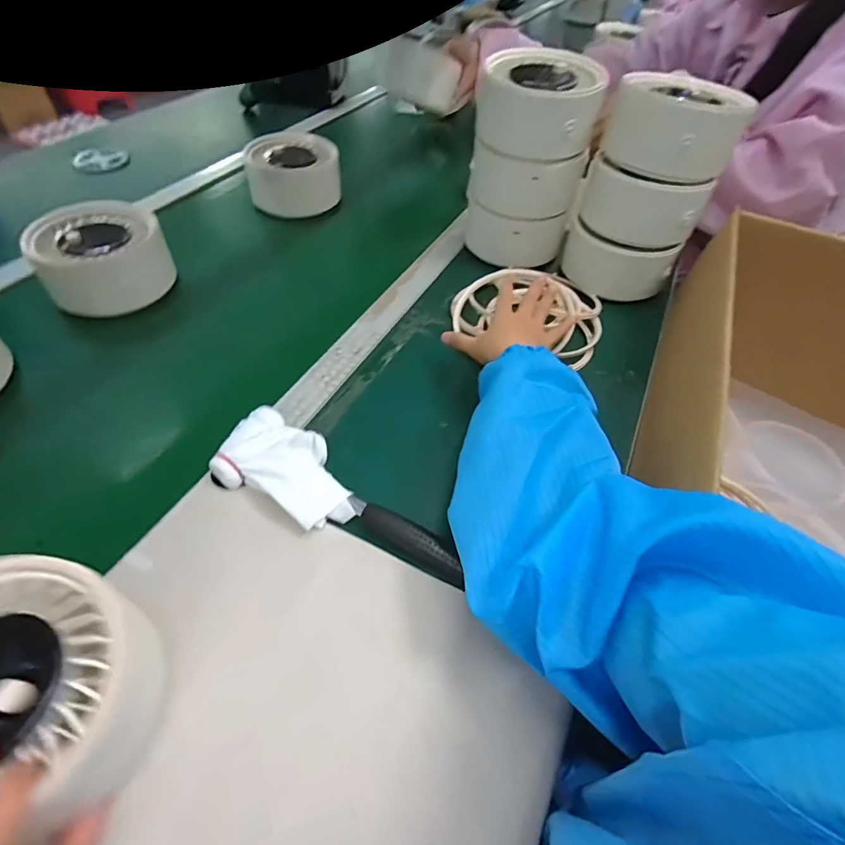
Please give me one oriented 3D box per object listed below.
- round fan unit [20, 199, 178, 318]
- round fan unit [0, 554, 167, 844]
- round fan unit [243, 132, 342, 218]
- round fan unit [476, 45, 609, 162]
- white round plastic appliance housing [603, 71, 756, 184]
[{"bbox_3d":[-0.390,-0.206,0.579,0.136,0.074,0.130,-25,57,-23],"label":"round fan unit"},{"bbox_3d":[-0.229,0.146,0.261,0.141,0.057,0.122,1,50,-4],"label":"round fan unit"},{"bbox_3d":[-0.212,-0.400,0.768,0.137,0.091,0.112,-14,53,-16],"label":"round fan unit"},{"bbox_3d":[0.139,-0.369,0.549,0.094,0.083,0.126,-35,61,-29],"label":"round fan unit"},{"bbox_3d":[0.282,-0.339,0.535,0.134,0.071,0.132,21,52,12],"label":"white round plastic appliance housing"}]

